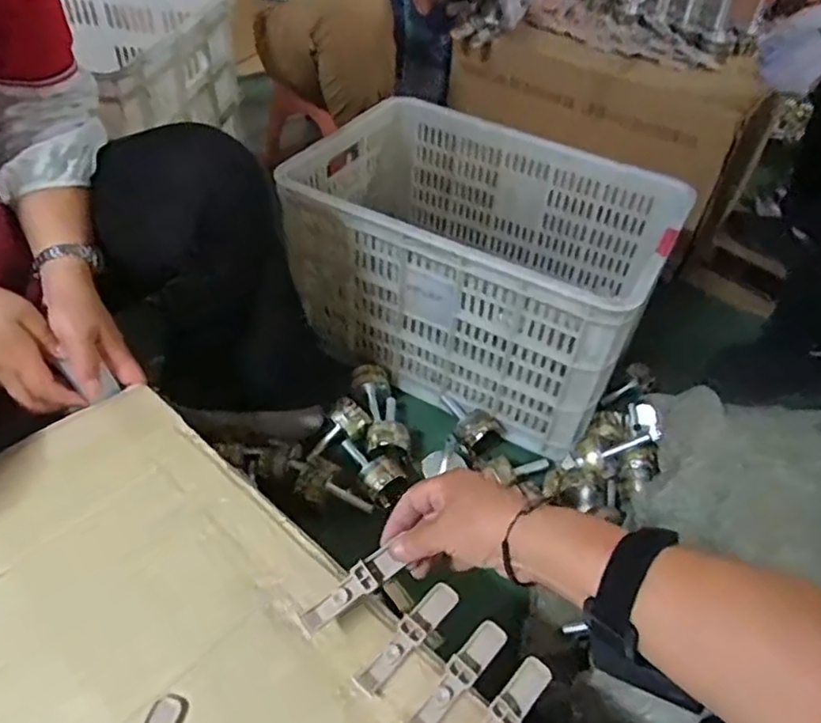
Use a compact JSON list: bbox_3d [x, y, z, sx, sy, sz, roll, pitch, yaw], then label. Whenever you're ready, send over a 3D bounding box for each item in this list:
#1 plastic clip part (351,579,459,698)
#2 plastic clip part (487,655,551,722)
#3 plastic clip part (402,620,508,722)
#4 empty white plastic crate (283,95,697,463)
[{"bbox_3d":[-0.001,0.200,0.463,0.021,0.011,0.097,34,52,25],"label":"plastic clip part"},{"bbox_3d":[0.062,0.241,0.428,0.020,0.007,0.097,34,52,25],"label":"plastic clip part"},{"bbox_3d":[0.033,0.220,0.444,0.021,0.009,0.095,35,52,26],"label":"plastic clip part"},{"bbox_3d":[0.090,-0.165,1.009,0.539,0.283,0.345,26,49,19],"label":"empty white plastic crate"}]

